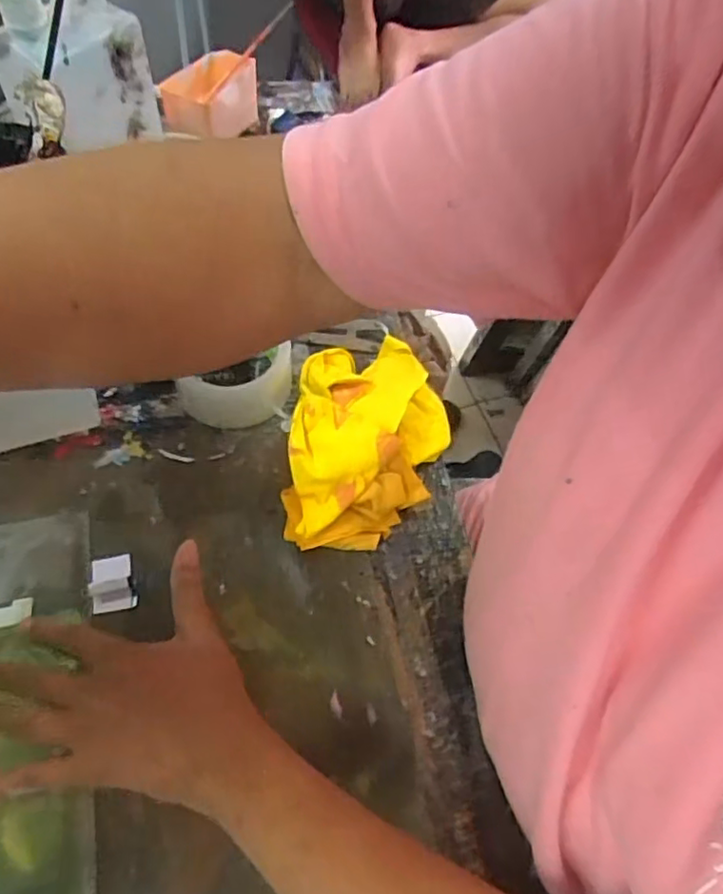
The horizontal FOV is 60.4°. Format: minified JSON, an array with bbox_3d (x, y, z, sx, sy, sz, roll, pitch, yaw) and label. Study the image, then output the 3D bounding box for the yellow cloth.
[{"bbox_3d":[0.008,-0.008,0.503,0.126,0.047,0.185,6,59,0],"label":"yellow cloth"}]

